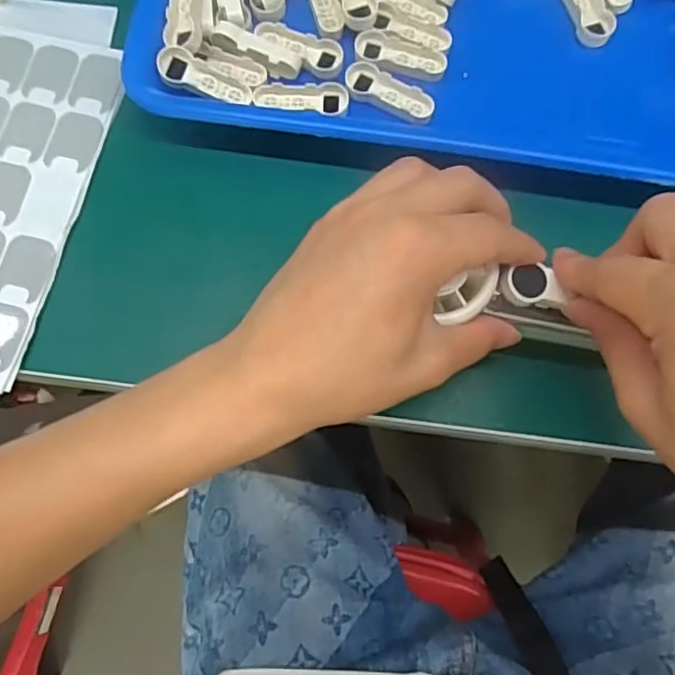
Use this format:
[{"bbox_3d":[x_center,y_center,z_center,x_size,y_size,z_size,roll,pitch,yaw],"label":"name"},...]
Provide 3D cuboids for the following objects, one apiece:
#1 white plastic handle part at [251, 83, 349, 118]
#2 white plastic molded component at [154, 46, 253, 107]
[{"bbox_3d":[-0.019,-0.129,0.327,0.049,0.008,0.016,3,76,0],"label":"white plastic handle part"},{"bbox_3d":[-0.070,-0.135,0.321,0.050,0.006,0.022,20,79,-13],"label":"white plastic molded component"}]

